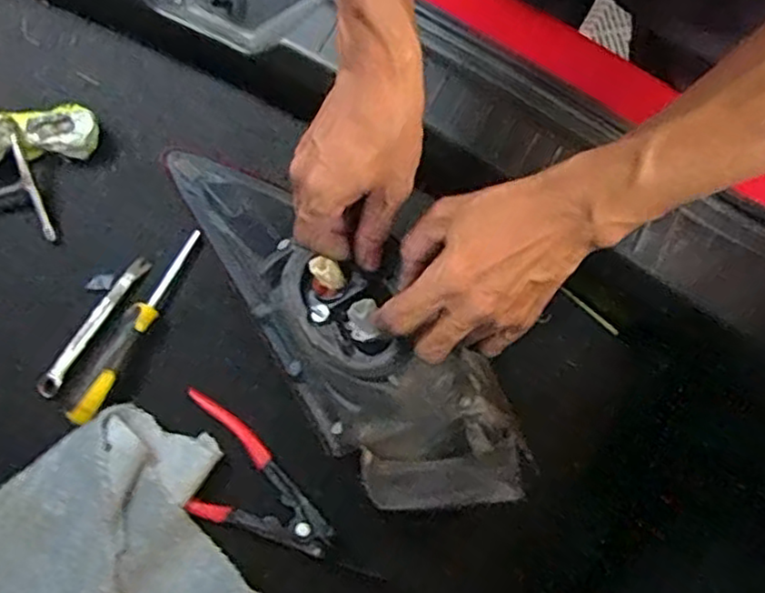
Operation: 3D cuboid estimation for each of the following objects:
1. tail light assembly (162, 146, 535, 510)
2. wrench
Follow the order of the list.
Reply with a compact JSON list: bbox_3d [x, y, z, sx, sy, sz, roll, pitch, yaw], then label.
[{"bbox_3d":[-0.039,0.022,0.521,0.120,0.085,0.355,-42,70,-9],"label":"tail light assembly"},{"bbox_3d":[-0.261,0.026,0.603,0.017,0.007,0.146,32,78,7],"label":"wrench"}]

